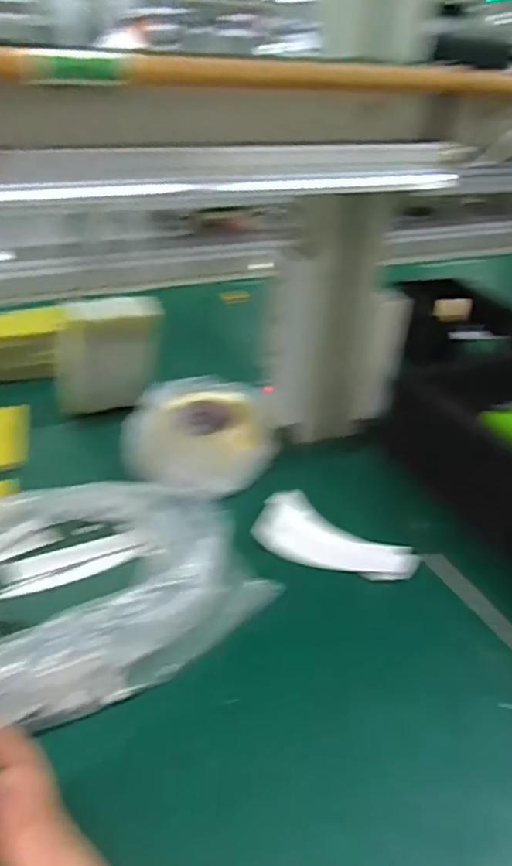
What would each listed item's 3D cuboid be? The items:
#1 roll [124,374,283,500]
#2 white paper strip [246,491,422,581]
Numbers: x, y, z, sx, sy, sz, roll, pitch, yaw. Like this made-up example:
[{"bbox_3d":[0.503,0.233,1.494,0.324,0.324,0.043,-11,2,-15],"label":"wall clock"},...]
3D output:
[{"bbox_3d":[-0.070,-0.001,0.747,0.179,0.055,0.196,3,33,-2],"label":"roll"},{"bbox_3d":[0.083,0.119,0.646,0.170,0.020,0.092,18,36,21],"label":"white paper strip"}]

